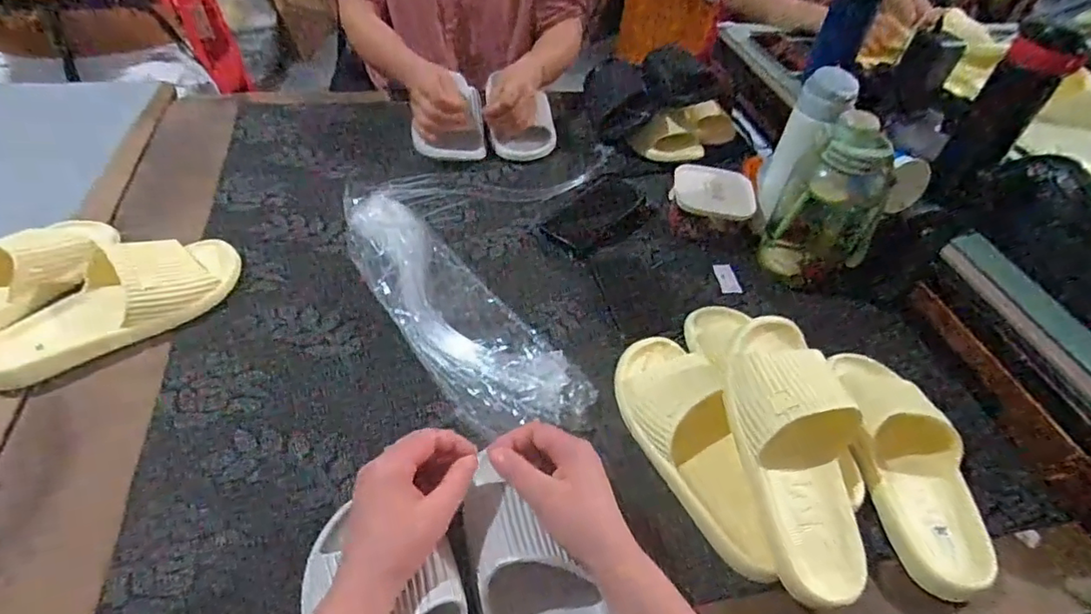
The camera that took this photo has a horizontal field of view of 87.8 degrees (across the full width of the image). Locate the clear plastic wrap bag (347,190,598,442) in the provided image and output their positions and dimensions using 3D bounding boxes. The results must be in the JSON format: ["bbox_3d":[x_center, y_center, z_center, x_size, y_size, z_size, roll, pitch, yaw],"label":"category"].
[{"bbox_3d":[-0.118,-0.019,0.645,0.132,0.045,0.425,-26,54,-27],"label":"clear plastic wrap bag"}]

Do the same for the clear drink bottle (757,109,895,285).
[{"bbox_3d":[0.360,-0.130,0.714,0.094,0.200,0.117,-30,56,-31],"label":"clear drink bottle"}]

